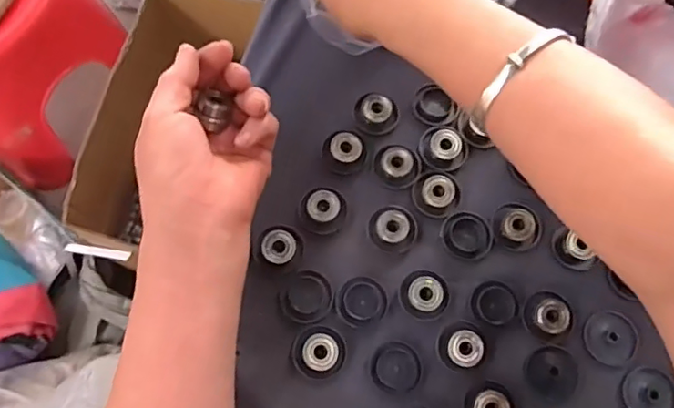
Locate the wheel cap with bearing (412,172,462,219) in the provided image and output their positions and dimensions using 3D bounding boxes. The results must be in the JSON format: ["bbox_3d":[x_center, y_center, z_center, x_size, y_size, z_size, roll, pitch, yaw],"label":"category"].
[{"bbox_3d":[0.069,-0.008,0.381,0.032,0.009,0.033,1,72,-2],"label":"wheel cap with bearing"}]

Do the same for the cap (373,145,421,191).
[{"bbox_3d":[0.042,-0.027,0.388,0.032,0.011,0.031,1,72,-2],"label":"cap"}]

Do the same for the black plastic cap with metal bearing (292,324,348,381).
[{"bbox_3d":[-0.011,0.092,0.347,0.033,0.012,0.032,1,72,-2],"label":"black plastic cap with metal bearing"}]

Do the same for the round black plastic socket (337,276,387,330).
[{"bbox_3d":[0.016,0.064,0.361,0.031,0.004,0.032,1,72,-2],"label":"round black plastic socket"}]

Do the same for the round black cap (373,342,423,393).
[{"bbox_3d":[0.038,0.102,0.351,0.030,0.004,0.029,1,72,-2],"label":"round black cap"}]

